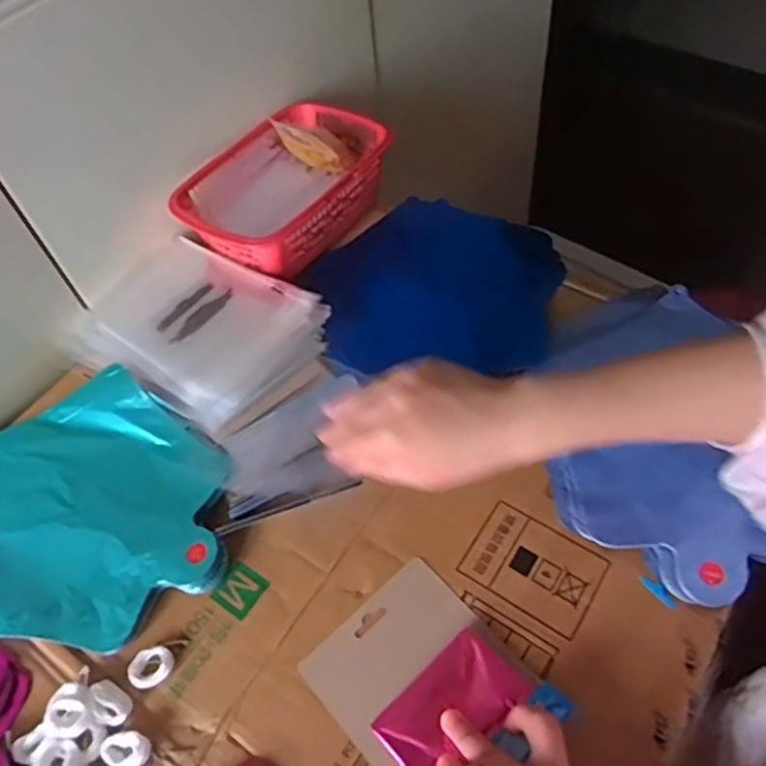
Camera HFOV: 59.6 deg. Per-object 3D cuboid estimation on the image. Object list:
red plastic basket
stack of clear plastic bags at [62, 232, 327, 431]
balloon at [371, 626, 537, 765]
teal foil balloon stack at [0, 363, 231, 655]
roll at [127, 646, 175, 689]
[{"bbox_3d":[-0.099,-0.199,0.689,0.145,0.100,0.215,25,62,22],"label":"red plastic basket"},{"bbox_3d":[-0.173,-0.053,0.619,0.214,0.038,0.158,23,55,29],"label":"stack of clear plastic bags"},{"bbox_3d":[0.044,0.211,0.433,0.092,0.013,0.056,-37,62,-20],"label":"balloon"},{"bbox_3d":[-0.241,0.100,0.527,0.225,0.014,0.219,-25,57,-8],"label":"teal foil balloon stack"},{"bbox_3d":[-0.158,0.194,0.458,0.026,0.010,0.028,-3,56,5],"label":"roll"}]

